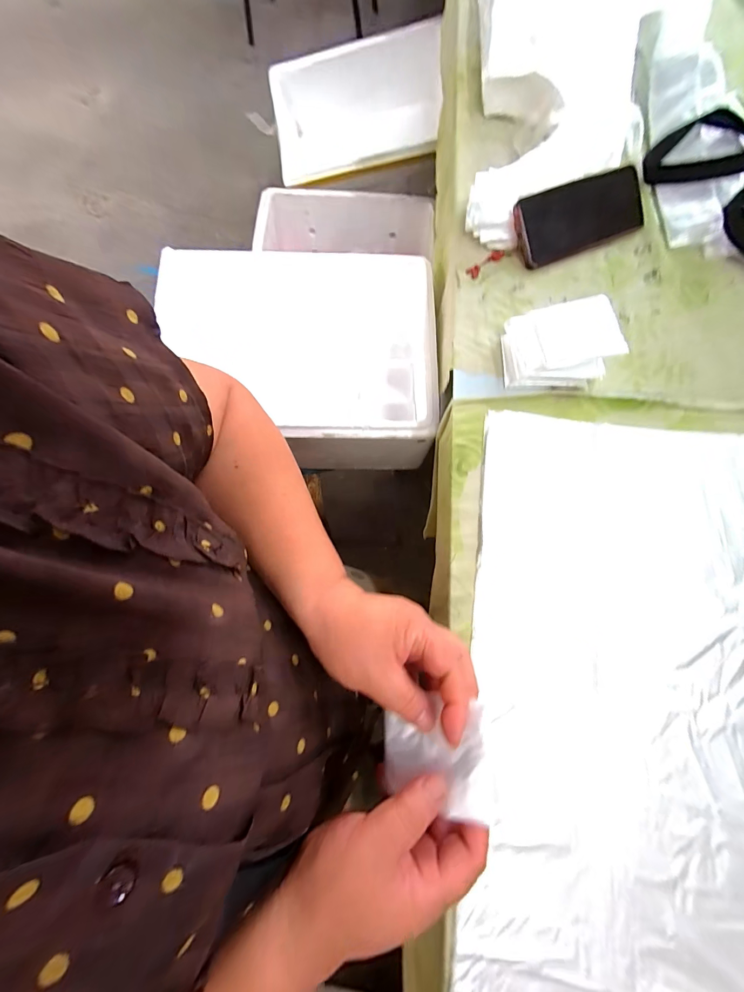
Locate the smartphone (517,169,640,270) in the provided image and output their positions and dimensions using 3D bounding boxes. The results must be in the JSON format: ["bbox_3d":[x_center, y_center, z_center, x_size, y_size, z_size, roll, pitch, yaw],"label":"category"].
[{"bbox_3d":[0.252,-0.336,0.431,0.159,0.007,0.071,-20,112,-3],"label":"smartphone"}]

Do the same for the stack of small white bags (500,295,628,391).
[{"bbox_3d":[0.199,-0.159,0.379,0.104,0.045,0.082,0,75,2],"label":"stack of small white bags"}]

